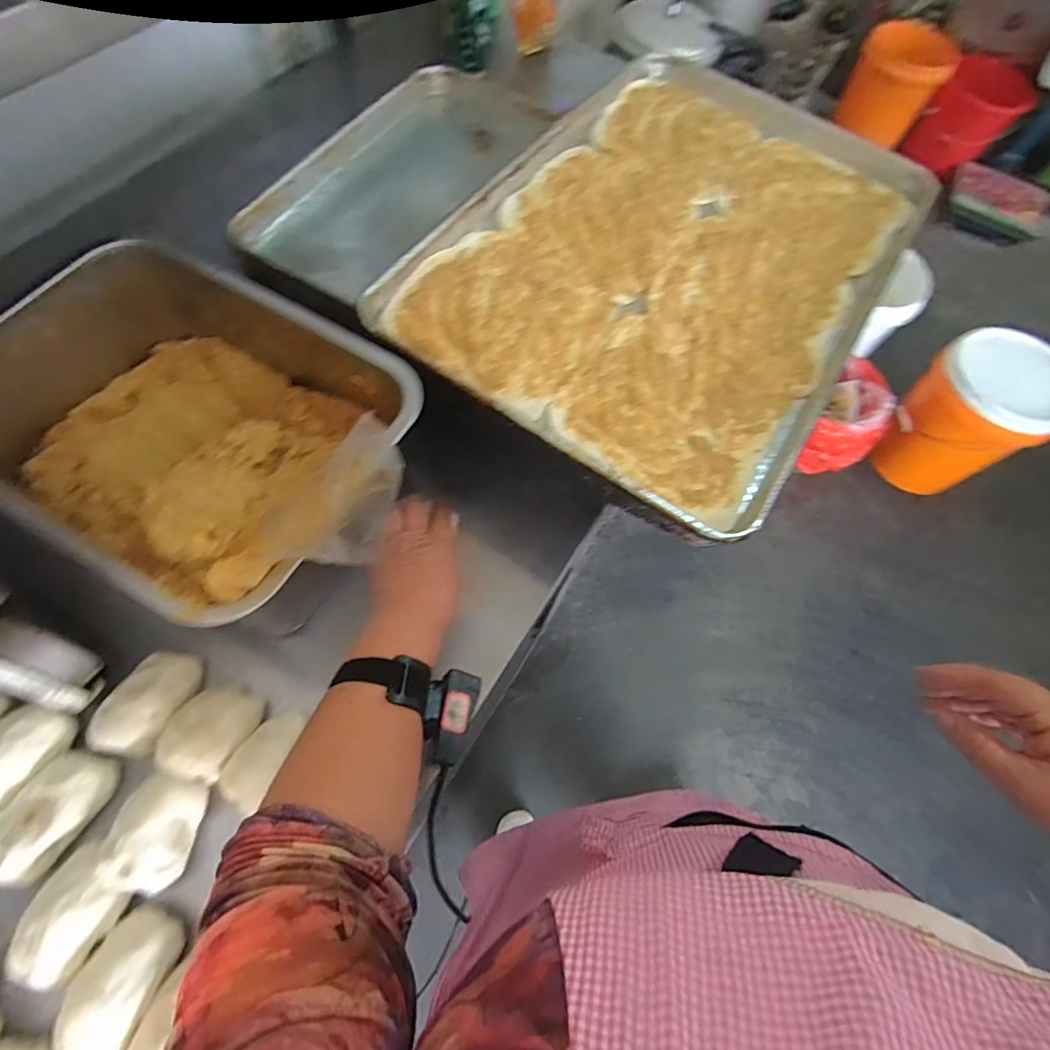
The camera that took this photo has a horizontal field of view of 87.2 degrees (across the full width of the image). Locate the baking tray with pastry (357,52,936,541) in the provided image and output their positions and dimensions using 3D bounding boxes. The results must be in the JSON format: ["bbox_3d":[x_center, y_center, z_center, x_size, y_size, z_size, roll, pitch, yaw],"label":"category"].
[{"bbox_3d":[0.170,-0.300,0.593,0.396,0.034,0.604,33,66,12],"label":"baking tray with pastry"}]

